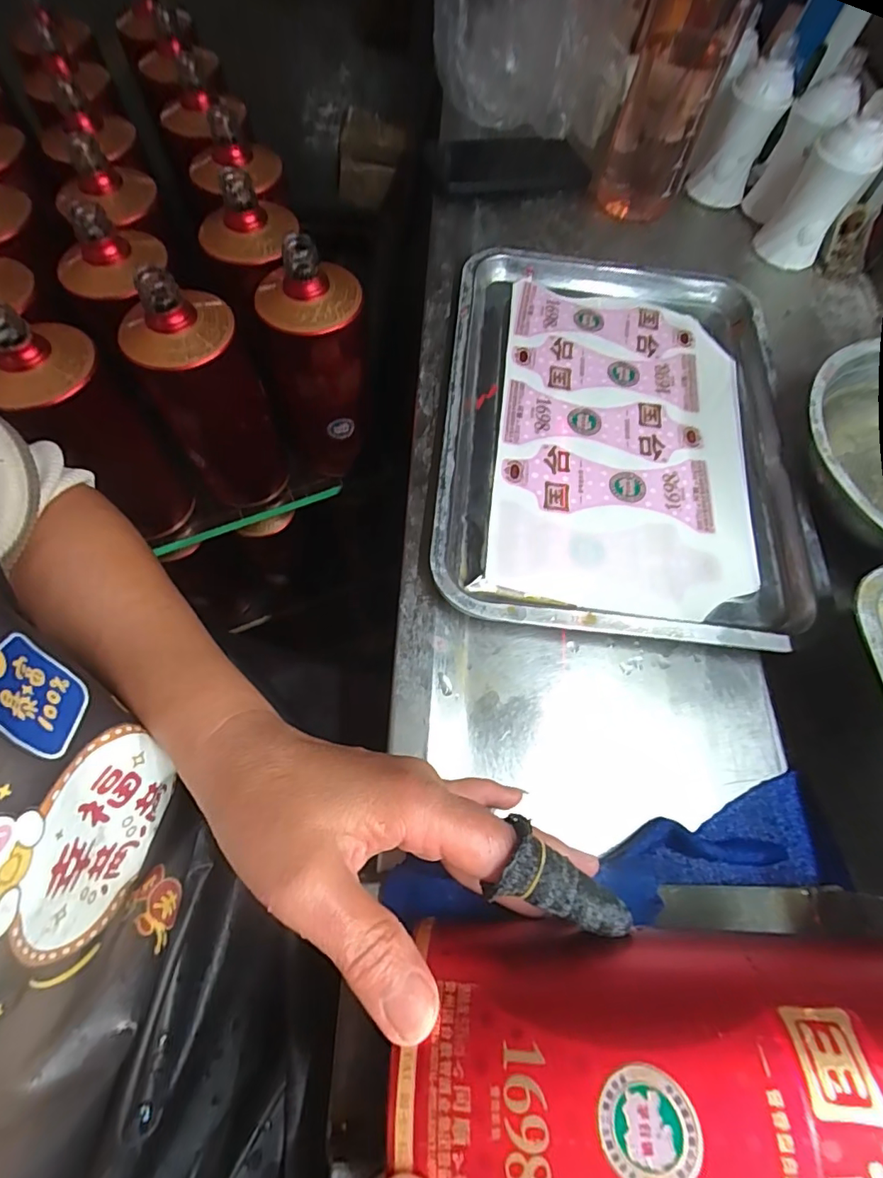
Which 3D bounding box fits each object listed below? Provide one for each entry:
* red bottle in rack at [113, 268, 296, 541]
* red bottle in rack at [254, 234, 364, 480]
[{"bbox_3d":[-0.190,-0.141,0.448,0.079,0.243,0.072,-30,70,-13],"label":"red bottle in rack"},{"bbox_3d":[-0.103,-0.186,0.442,0.079,0.194,0.088,-11,66,-6],"label":"red bottle in rack"}]

